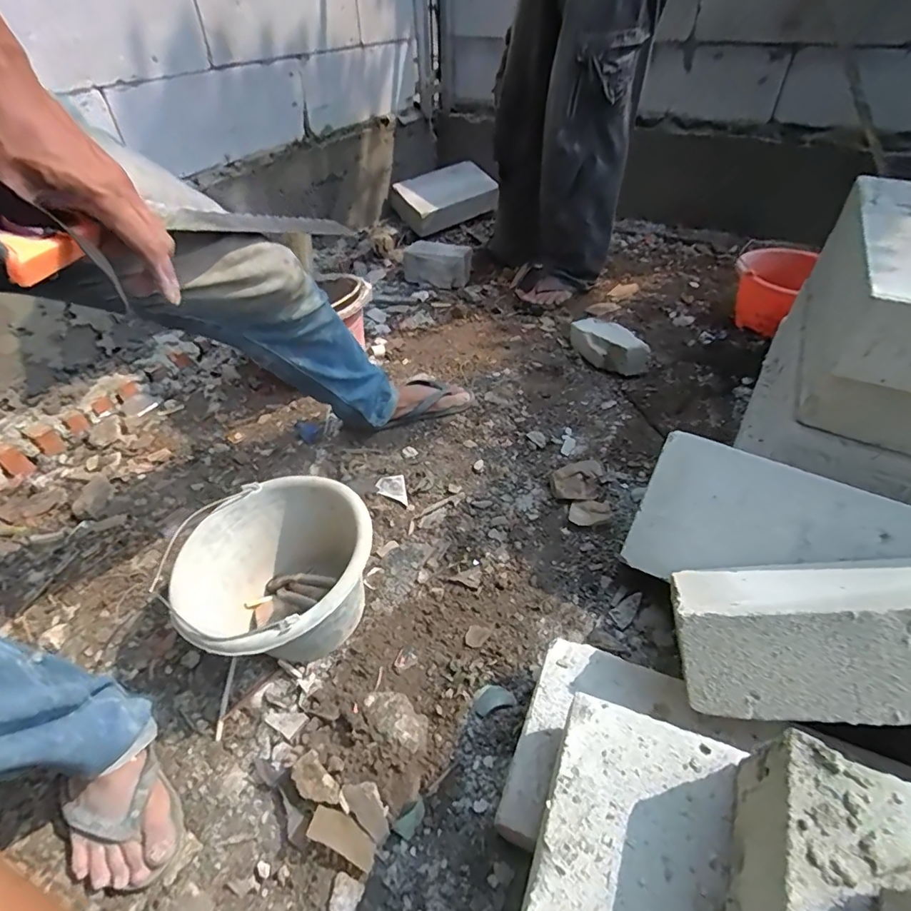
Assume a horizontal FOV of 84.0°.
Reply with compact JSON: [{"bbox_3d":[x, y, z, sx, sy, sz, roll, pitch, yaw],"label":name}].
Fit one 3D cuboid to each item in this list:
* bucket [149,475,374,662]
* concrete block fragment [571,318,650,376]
[{"bbox_3d":[-0.231,0.179,0.721,0.246,0.182,0.243,-1,46,1],"label":"bucket"},{"bbox_3d":[0.357,-0.266,1.220,0.105,0.076,0.233,-19,48,-16],"label":"concrete block fragment"}]

